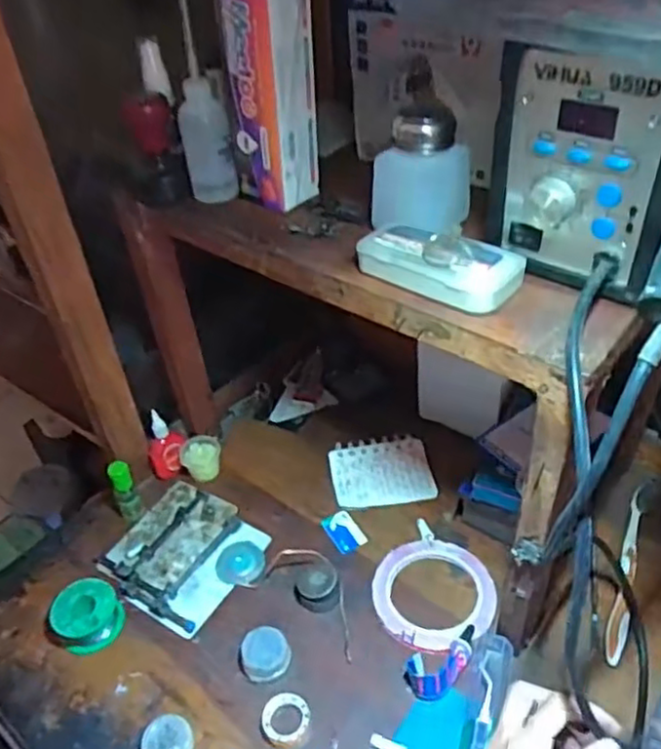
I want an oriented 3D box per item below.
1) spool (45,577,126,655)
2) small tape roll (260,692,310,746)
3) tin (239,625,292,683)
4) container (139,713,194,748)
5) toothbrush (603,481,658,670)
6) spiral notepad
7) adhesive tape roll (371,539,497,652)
[{"bbox_3d":[-0.209,0.205,0.565,0.056,0.027,0.054,-2,41,2],"label":"spool"},{"bbox_3d":[-0.034,0.259,0.500,0.034,0.007,0.038,11,43,17],"label":"small tape roll"},{"bbox_3d":[-0.053,0.226,0.536,0.039,0.021,0.038,-2,41,2],"label":"tin"},{"bbox_3d":[-0.120,0.274,0.491,0.036,0.019,0.037,-2,41,2],"label":"container"},{"bbox_3d":[0.266,0.168,0.589,0.018,0.016,0.194,17,45,22],"label":"toothbrush"},{"bbox_3d":[0.053,0.098,0.689,0.100,0.006,0.081,-6,41,-3],"label":"spiral notepad"},{"bbox_3d":[0.089,0.190,0.577,0.106,0.007,0.103,-2,41,2],"label":"adhesive tape roll"}]

